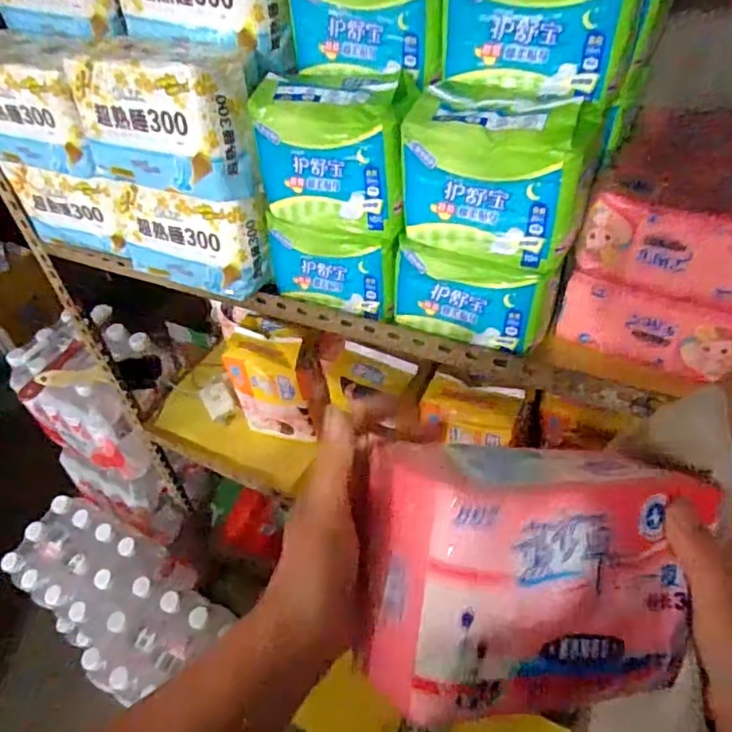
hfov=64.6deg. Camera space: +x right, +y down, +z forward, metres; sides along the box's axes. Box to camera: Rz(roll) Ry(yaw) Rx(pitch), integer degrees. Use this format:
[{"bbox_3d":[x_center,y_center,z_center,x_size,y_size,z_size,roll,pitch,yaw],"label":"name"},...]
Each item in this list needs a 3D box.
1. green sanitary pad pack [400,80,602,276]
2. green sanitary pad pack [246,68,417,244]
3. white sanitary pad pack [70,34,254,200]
[{"bbox_3d":[0.100,-0.147,0.439,0.139,0.104,0.074,16,49,22],"label":"green sanitary pad pack"},{"bbox_3d":[-0.020,-0.184,0.499,0.134,0.109,0.083,16,49,22],"label":"green sanitary pad pack"},{"bbox_3d":[-0.174,-0.221,0.514,0.170,0.106,0.083,20,51,26],"label":"white sanitary pad pack"}]

